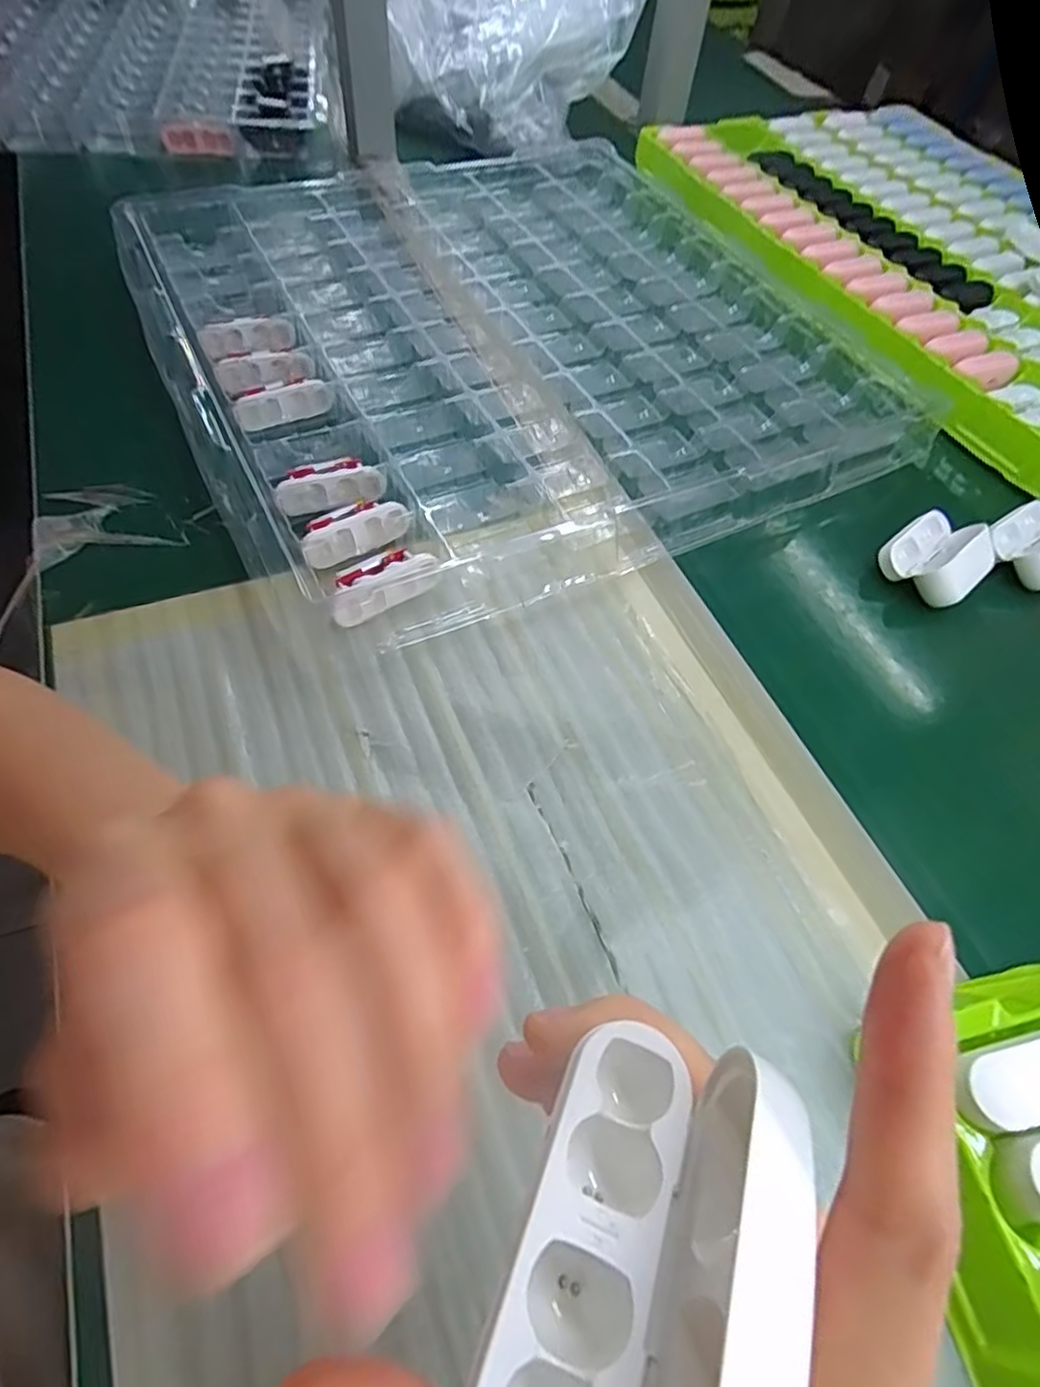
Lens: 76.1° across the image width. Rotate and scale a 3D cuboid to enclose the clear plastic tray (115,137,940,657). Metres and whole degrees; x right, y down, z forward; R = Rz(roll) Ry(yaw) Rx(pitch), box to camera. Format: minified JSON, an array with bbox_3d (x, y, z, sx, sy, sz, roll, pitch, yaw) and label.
[{"bbox_3d":[-0.022,-0.283,0.493,0.449,0.027,0.490,-22,62,-16],"label":"clear plastic tray"}]

